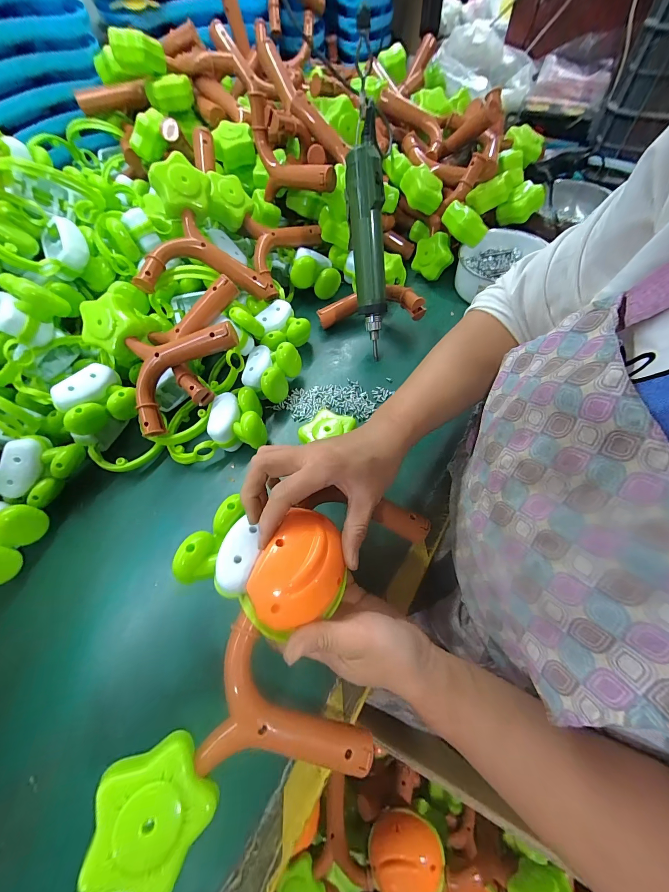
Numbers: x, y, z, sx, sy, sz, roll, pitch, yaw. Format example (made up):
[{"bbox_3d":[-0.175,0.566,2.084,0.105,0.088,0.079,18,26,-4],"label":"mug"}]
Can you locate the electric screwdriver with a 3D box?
[{"bbox_3d":[0.045,-0.268,0.439,0.040,0.272,0.050,-7,27,0],"label":"electric screwdriver"}]

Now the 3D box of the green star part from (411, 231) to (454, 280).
[{"bbox_3d":[0.169,-0.324,0.550,0.030,0.067,0.063,-14,75,-45],"label":"green star part"}]

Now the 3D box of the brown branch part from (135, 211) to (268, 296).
[{"bbox_3d":[-0.165,-0.241,0.417,0.170,0.071,0.090,-8,56,-33],"label":"brown branch part"}]

